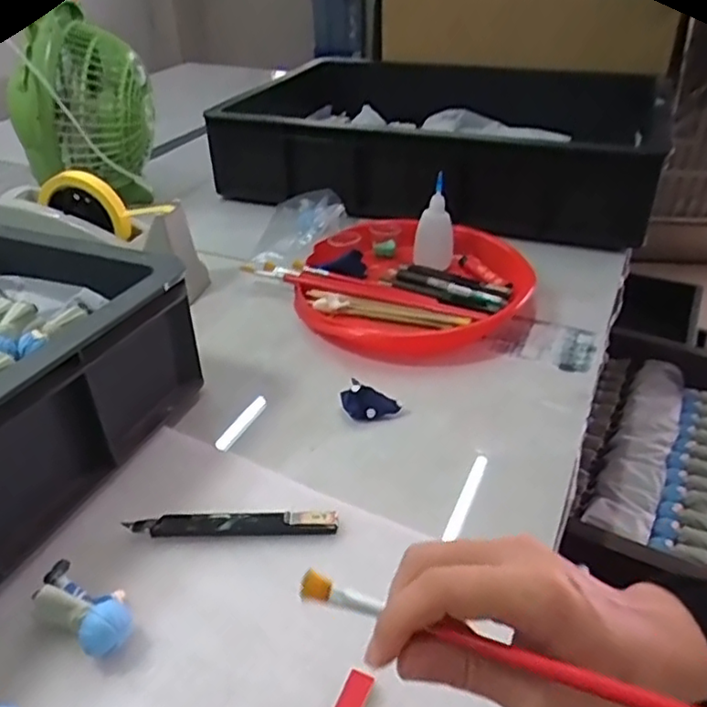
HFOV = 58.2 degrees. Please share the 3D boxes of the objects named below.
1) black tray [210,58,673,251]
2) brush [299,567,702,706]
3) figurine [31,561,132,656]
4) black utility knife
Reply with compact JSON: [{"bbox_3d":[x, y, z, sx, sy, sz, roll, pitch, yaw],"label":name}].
[{"bbox_3d":[0.115,-0.345,0.975,0.673,0.121,0.454,16,38,23],"label":"black tray"},{"bbox_3d":[0.054,0.108,0.232,0.167,0.009,0.008,10,37,24],"label":"brush"},{"bbox_3d":[-0.152,0.145,0.364,0.066,0.024,0.035,17,39,25],"label":"figurine"},{"bbox_3d":[-0.079,0.113,0.422,0.136,0.007,0.016,-3,35,0],"label":"black utility knife"}]

